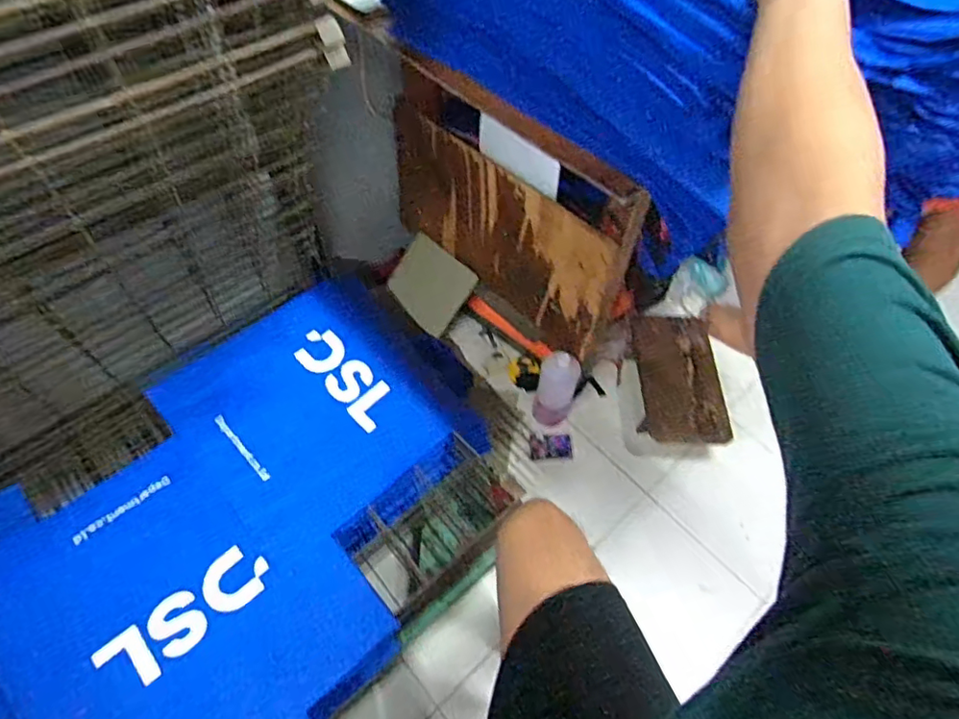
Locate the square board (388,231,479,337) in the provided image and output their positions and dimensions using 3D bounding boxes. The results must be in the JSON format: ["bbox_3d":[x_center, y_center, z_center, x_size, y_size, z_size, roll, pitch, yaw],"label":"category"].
[{"bbox_3d":[-0.120,-0.181,1.384,0.183,0.017,0.183,36,102,-13],"label":"square board"}]

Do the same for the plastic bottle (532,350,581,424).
[{"bbox_3d":[0.167,0.070,1.232,0.085,0.255,0.068,17,59,9],"label":"plastic bottle"}]

